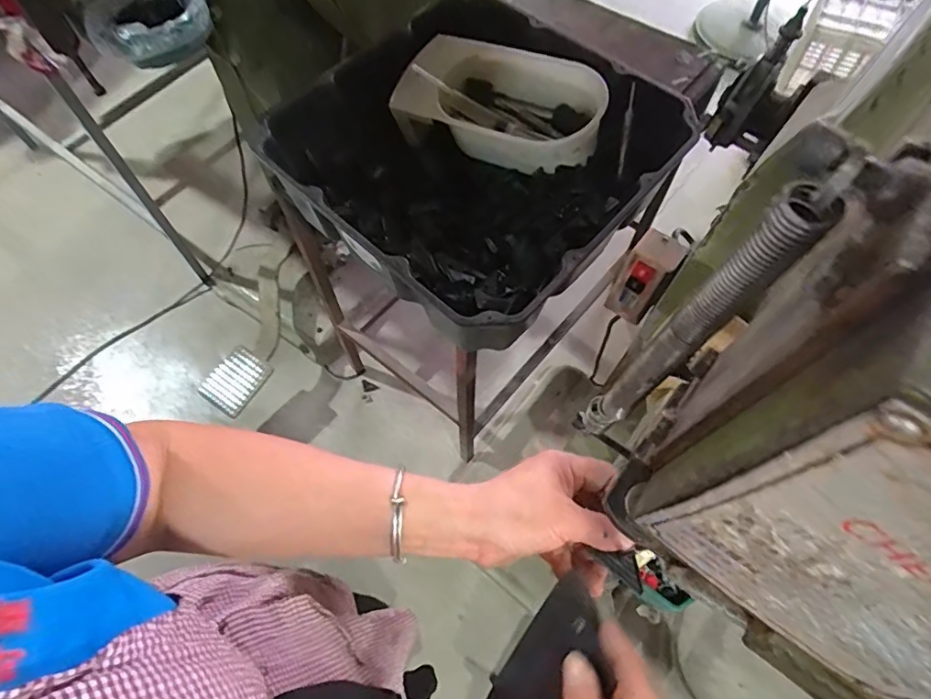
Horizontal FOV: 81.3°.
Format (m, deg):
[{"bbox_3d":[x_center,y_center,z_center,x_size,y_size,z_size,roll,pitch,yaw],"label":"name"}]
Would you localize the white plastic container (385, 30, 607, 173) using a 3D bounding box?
[{"bbox_3d":[0.042,-0.349,0.780,0.298,0.100,0.188,14,63,7],"label":"white plastic container"}]

